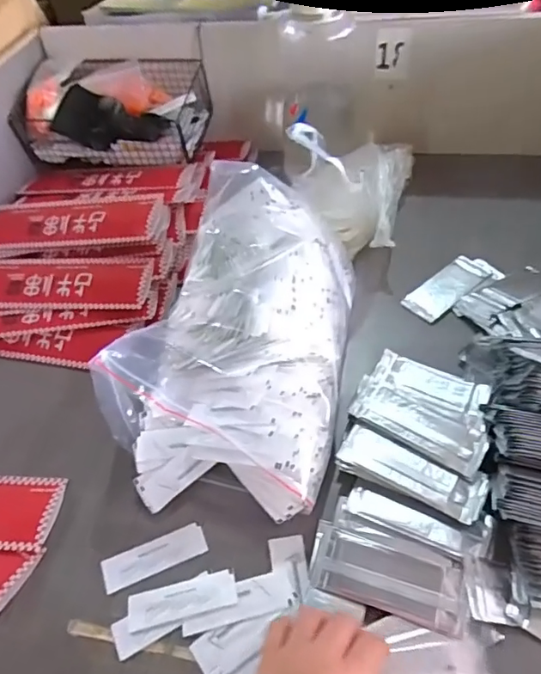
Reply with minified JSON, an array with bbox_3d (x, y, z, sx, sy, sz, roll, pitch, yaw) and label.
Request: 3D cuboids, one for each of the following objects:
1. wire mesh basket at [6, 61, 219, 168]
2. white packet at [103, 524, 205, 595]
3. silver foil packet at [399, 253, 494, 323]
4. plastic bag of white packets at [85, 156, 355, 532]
[{"bbox_3d":[-0.236,-0.344,0.780,0.258,0.095,0.149,3,50,9],"label":"wire mesh basket"},{"bbox_3d":[-0.105,0.198,0.469,0.093,0.004,0.031,-20,50,-10],"label":"white packet"},{"bbox_3d":[0.219,-0.061,0.645,0.120,0.006,0.052,-36,55,-22],"label":"silver foil packet"},{"bbox_3d":[-0.026,-0.011,0.541,0.201,0.143,0.332,7,51,13],"label":"plastic bag of white packets"}]

